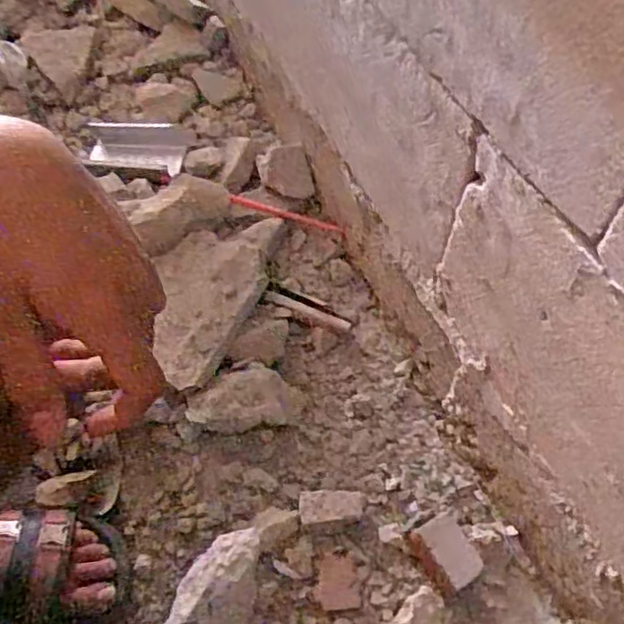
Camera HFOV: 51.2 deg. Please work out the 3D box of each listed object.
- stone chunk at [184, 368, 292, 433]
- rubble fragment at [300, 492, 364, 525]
[{"bbox_3d":[-0.078,0.097,0.716,0.112,0.048,0.061,-4,56,-4],"label":"stone chunk"},{"bbox_3d":[0.020,0.206,0.682,0.065,0.020,0.032,-1,56,-2],"label":"rubble fragment"}]

